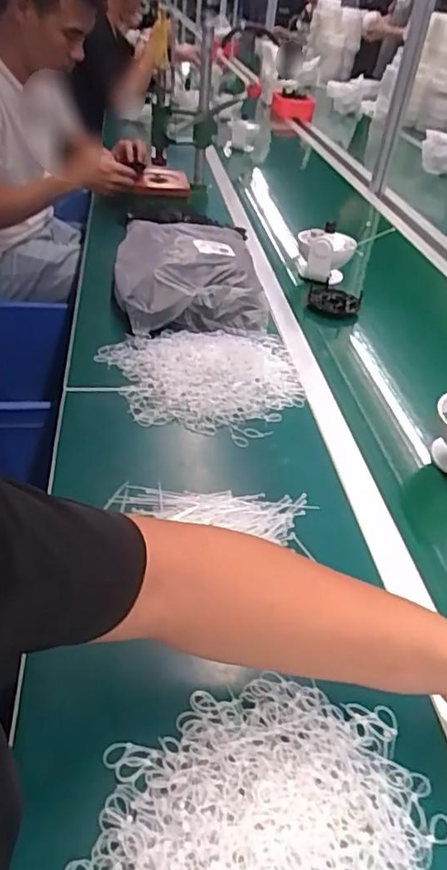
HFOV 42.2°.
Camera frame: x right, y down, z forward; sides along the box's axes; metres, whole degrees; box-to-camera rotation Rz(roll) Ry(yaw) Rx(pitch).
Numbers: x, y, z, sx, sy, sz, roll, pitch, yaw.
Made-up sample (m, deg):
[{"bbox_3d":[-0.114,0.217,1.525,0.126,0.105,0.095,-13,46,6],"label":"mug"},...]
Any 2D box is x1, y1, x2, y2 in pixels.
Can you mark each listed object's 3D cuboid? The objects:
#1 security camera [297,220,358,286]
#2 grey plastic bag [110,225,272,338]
[{"bbox_3d":[0.215,-0.378,1.216,0.118,0.103,0.095,11,37,6],"label":"security camera"},{"bbox_3d":[-0.069,-0.302,1.074,0.251,0.079,0.339,-1,39,-10],"label":"grey plastic bag"}]

